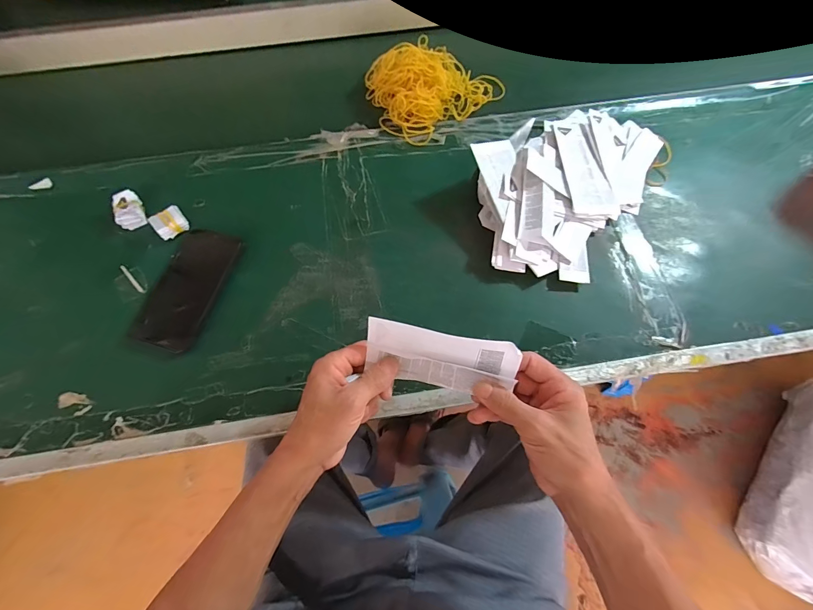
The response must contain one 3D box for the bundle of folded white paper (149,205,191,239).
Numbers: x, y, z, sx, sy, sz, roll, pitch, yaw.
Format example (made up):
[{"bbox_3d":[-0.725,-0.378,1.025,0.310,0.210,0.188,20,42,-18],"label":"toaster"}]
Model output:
[{"bbox_3d":[-0.311,-0.107,0.471,0.038,0.028,0.026,-39,72,-14],"label":"bundle of folded white paper"}]

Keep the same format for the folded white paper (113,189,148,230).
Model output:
[{"bbox_3d":[-0.370,-0.126,0.477,0.030,0.033,0.043,-20,68,-7],"label":"folded white paper"}]

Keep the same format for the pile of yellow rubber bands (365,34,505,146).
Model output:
[{"bbox_3d":[0.042,-0.351,0.550,0.208,0.057,0.151,-31,70,-11],"label":"pile of yellow rubber bands"}]

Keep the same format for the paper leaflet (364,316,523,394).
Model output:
[{"bbox_3d":[0.032,0.050,0.338,0.139,0.011,0.054,10,108,6],"label":"paper leaflet"}]

